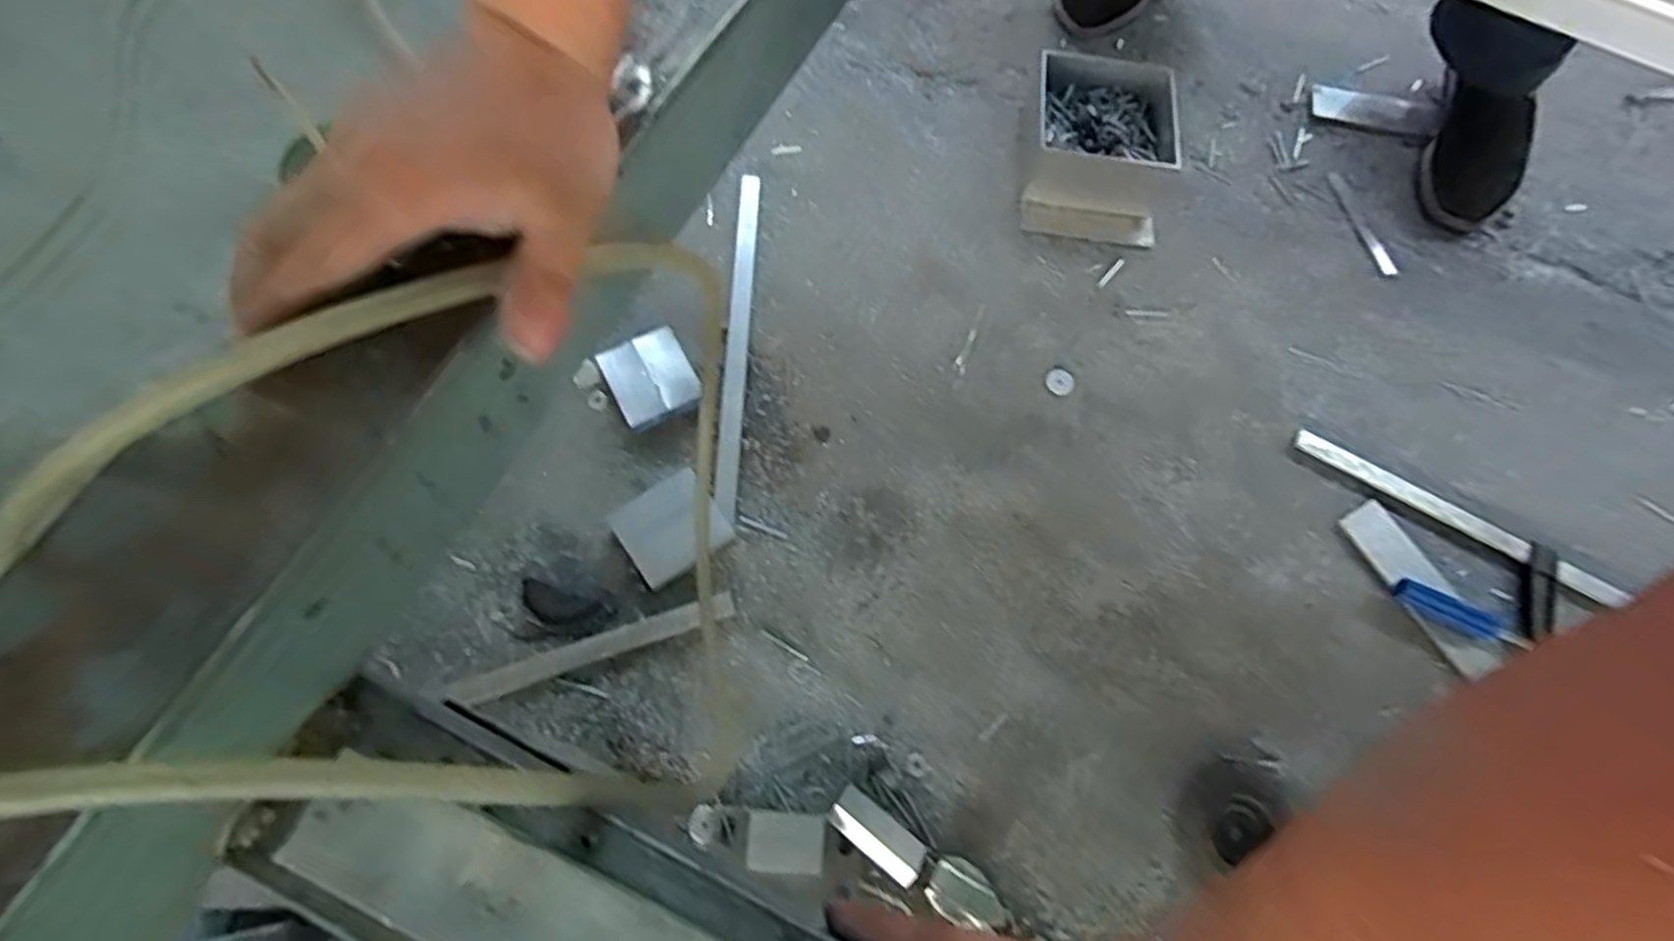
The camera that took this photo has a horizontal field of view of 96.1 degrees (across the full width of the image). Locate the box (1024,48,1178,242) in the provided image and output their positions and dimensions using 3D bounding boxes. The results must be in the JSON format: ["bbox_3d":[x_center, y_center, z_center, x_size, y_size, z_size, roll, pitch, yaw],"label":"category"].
[{"bbox_3d":[0.304,-0.377,0.862,0.164,0.064,0.233,8,69,0],"label":"box"}]

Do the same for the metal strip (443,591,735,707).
[{"bbox_3d":[-0.211,0.155,0.657,0.245,0.007,0.022,-18,71,-9],"label":"metal strip"}]

